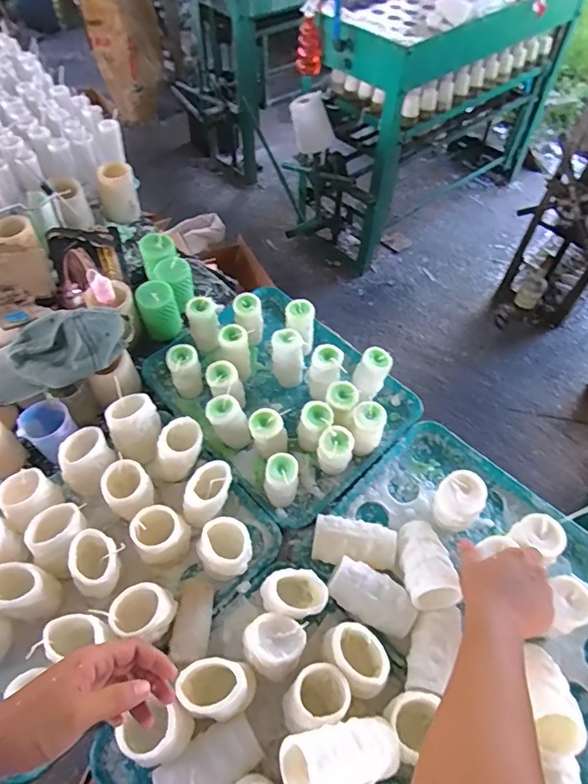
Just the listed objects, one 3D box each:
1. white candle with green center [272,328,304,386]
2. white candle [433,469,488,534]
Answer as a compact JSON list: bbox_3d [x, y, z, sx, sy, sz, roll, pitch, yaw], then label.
[{"bbox_3d":[-0.011,-0.060,0.865,0.057,0.103,0.056,-2,55,-2],"label":"white candle with green center"},{"bbox_3d":[0.241,0.169,0.716,0.063,0.105,0.060,1,55,-1],"label":"white candle"}]

